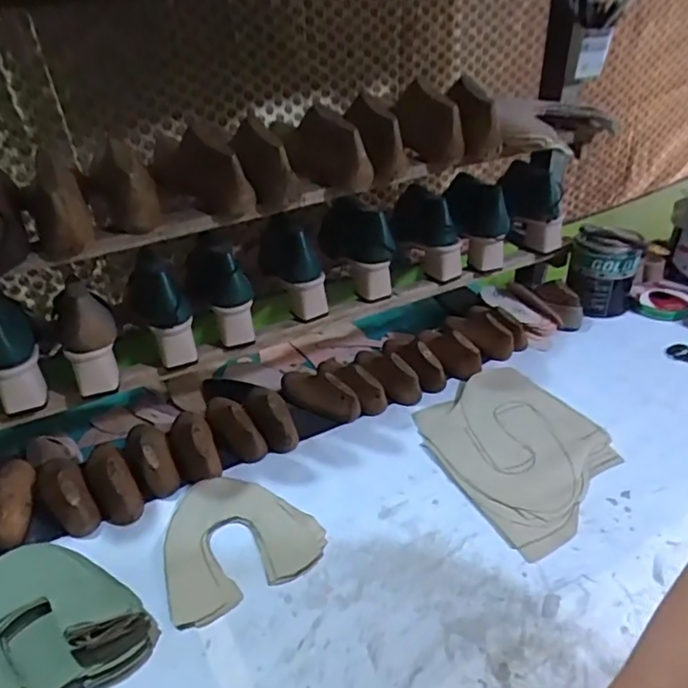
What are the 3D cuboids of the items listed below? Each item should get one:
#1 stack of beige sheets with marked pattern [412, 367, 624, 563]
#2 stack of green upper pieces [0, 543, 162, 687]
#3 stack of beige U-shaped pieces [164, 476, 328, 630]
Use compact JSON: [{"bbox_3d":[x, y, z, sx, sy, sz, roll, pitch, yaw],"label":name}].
[{"bbox_3d":[0.229,0.130,0.753,0.220,0.011,0.263,-19,38,-22],"label":"stack of beige sheets with marked pattern"},{"bbox_3d":[-0.298,0.270,0.553,0.168,0.044,0.180,-28,42,-32],"label":"stack of green upper pieces"},{"bbox_3d":[-0.126,0.215,0.654,0.170,0.011,0.163,-21,39,-25],"label":"stack of beige U-shaped pieces"}]

